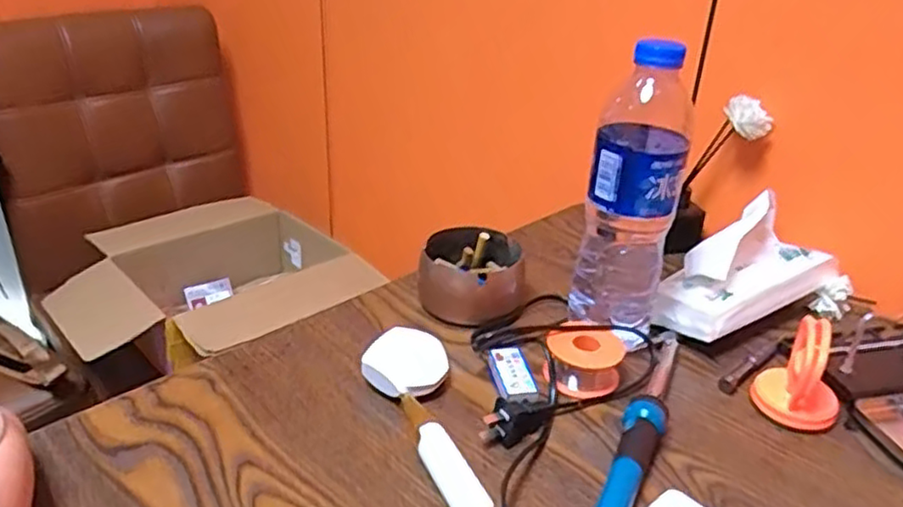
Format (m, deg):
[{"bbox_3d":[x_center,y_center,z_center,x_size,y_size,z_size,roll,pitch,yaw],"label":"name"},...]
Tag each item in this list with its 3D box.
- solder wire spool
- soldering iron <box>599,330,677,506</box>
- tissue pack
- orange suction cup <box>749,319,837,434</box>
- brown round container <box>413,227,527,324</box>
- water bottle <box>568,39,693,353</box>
[{"bbox_3d":[0.094,0.076,0.490,0.052,0.033,0.052,2,28,-1],"label":"solder wire spool"},{"bbox_3d":[0.118,0.114,0.425,0.023,0.024,0.245,16,31,23],"label":"soldering iron"},{"bbox_3d":[0.245,0.014,0.556,0.170,0.086,0.062,-16,34,-31],"label":"tissue pack"},{"bbox_3d":[0.234,0.082,0.456,0.051,0.066,0.044,20,33,28],"label":"orange suction cup"},{"bbox_3d":[0.016,0.019,0.566,0.085,0.051,0.081,2,28,-1],"label":"brown round container"},{"bbox_3d":[0.126,-0.028,0.483,0.062,0.220,0.059,10,29,12],"label":"water bottle"}]

